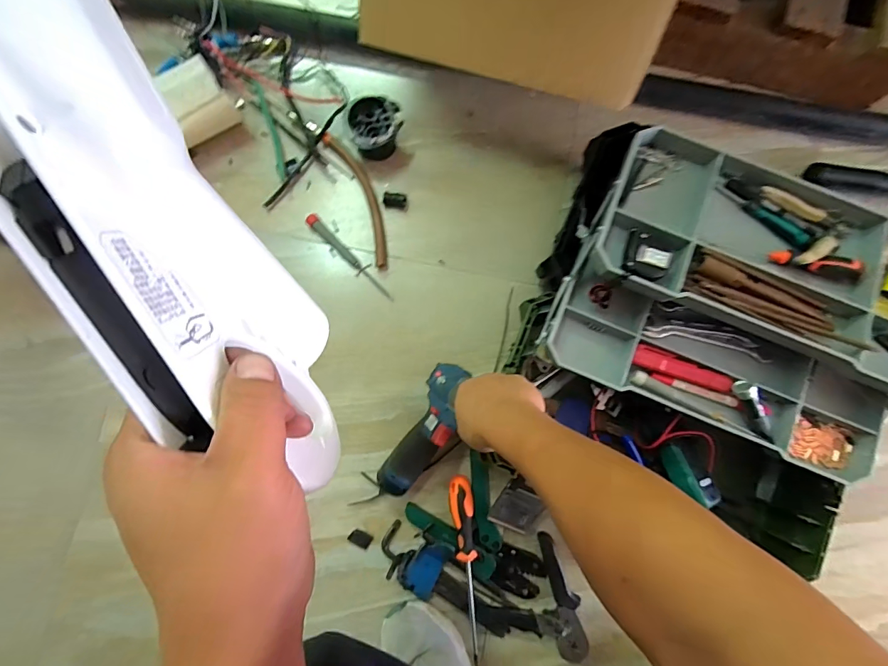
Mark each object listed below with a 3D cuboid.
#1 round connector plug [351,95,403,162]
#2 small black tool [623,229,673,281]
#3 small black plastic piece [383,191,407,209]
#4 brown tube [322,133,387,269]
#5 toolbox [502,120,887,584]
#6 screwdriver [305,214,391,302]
[{"bbox_3d":[-0.100,-0.300,0.608,0.077,0.055,0.078,-14,85,-2],"label":"round connector plug"},{"bbox_3d":[0.214,-0.081,0.434,0.044,0.024,0.049,11,84,1],"label":"small black tool"},{"bbox_3d":[-0.075,-0.201,0.618,0.034,0.018,0.021,7,84,0],"label":"small black plastic piece"},{"bbox_3d":[-0.123,-0.203,0.618,0.038,0.010,0.219,-24,85,-3],"label":"brown tube"},{"bbox_3d":[0.324,0.001,0.514,0.416,0.194,0.373,29,85,2],"label":"toolbox"},{"bbox_3d":[-0.140,-0.111,0.609,0.017,0.013,0.170,-44,86,-4],"label":"screwdriver"}]

